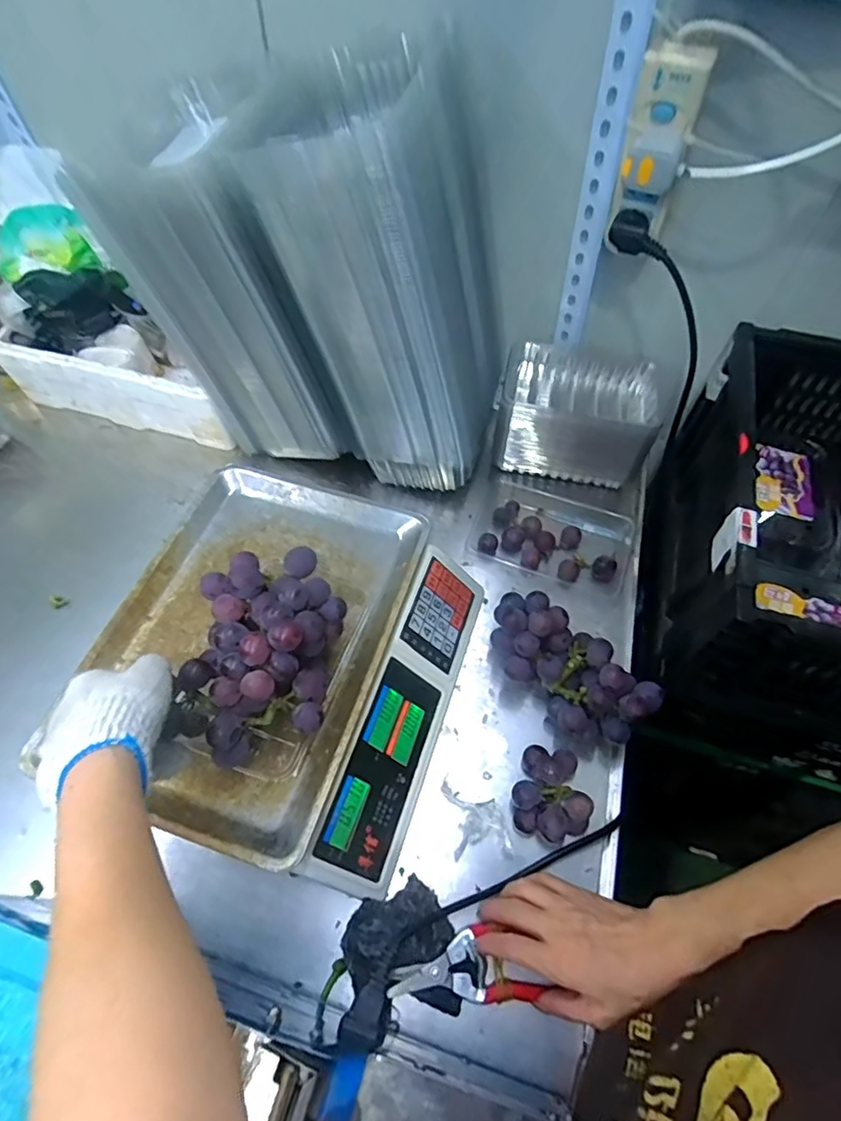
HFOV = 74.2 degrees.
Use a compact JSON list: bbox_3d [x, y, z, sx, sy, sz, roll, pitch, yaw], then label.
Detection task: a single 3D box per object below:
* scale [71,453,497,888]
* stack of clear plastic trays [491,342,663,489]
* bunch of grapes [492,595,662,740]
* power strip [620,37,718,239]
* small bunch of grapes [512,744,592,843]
[{"bbox_3d":[-0.123,0.099,0.545,0.305,0.118,0.333,16,59,10],"label":"scale"},{"bbox_3d":[0.195,-0.182,0.712,0.187,0.120,0.146,11,59,7],"label":"stack of clear plastic trays"},{"bbox_3d":[0.147,0.106,0.564,0.105,0.079,0.172,-36,66,-19],"label":"bunch of grapes"},{"bbox_3d":[0.212,-0.365,0.494,0.062,0.135,0.046,8,58,5],"label":"power strip"},{"bbox_3d":[0.119,0.217,0.520,0.071,0.044,0.087,-6,58,-4],"label":"small bunch of grapes"}]

